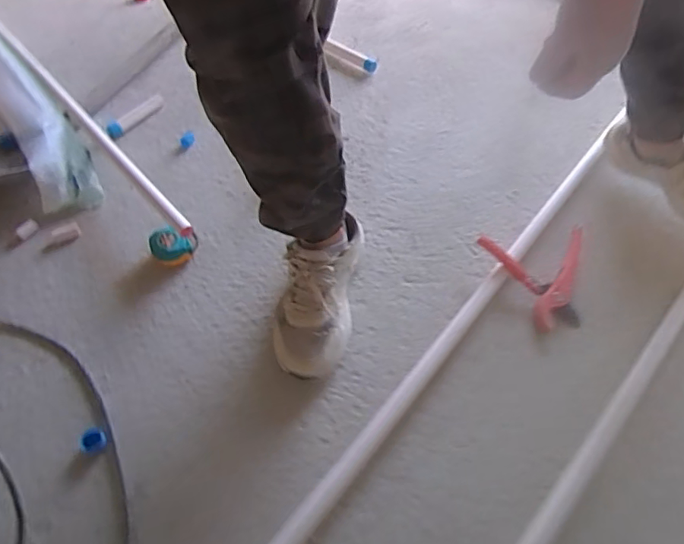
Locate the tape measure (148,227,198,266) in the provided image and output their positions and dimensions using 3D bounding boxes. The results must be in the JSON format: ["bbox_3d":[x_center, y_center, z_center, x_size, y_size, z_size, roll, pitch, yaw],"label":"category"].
[{"bbox_3d":[-0.283,-0.040,0.846,0.075,0.051,0.054,-19,57,-14],"label":"tape measure"}]

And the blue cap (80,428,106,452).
[{"bbox_3d":[-0.340,0.231,0.682,0.030,0.018,0.031,0,54,-1],"label":"blue cap"}]

